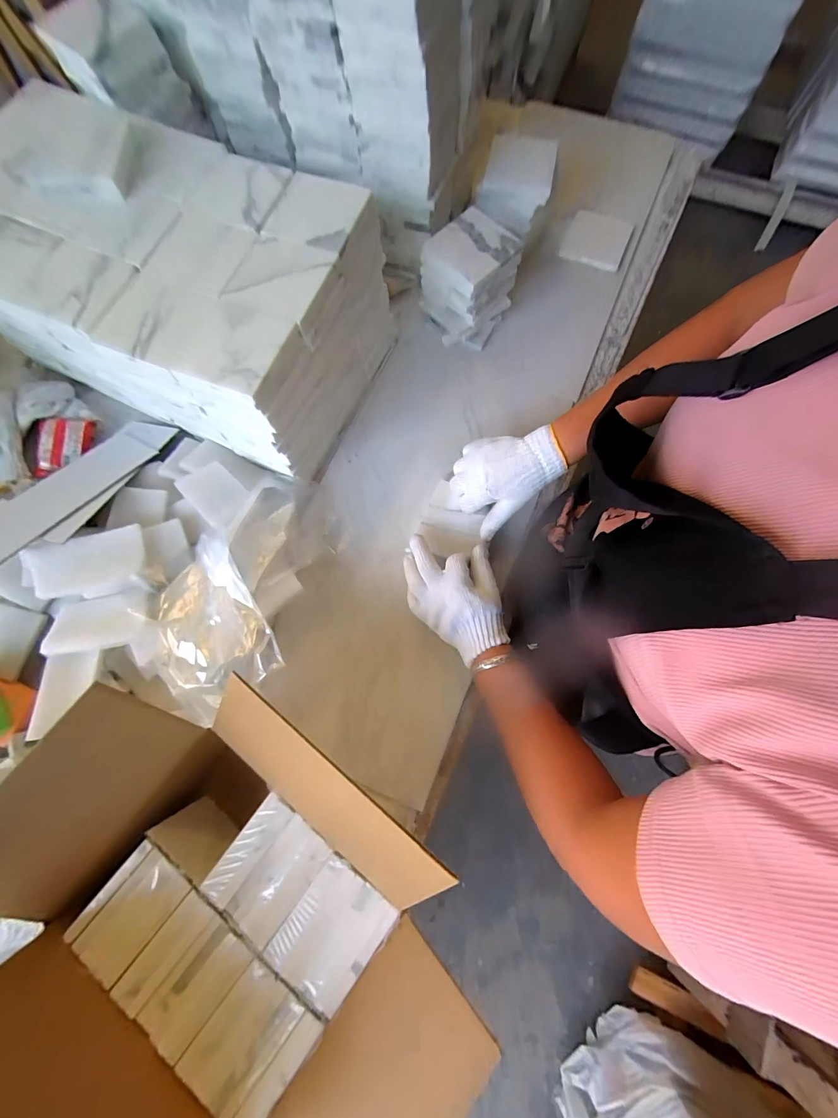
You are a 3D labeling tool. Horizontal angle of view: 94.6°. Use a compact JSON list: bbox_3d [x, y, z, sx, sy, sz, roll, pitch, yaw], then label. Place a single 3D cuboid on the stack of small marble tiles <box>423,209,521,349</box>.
[{"bbox_3d":[0.076,-0.410,0.574,0.110,0.121,0.108,-39,78,-10],"label":"stack of small marble tiles"}]

